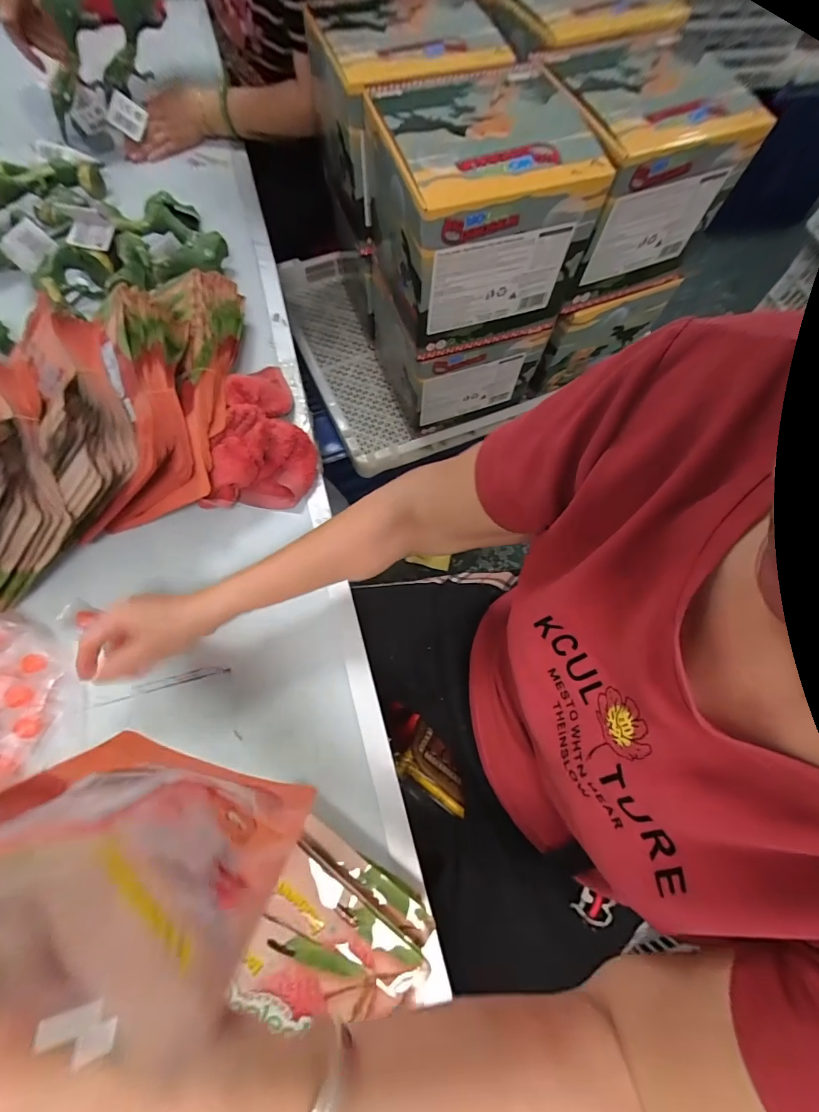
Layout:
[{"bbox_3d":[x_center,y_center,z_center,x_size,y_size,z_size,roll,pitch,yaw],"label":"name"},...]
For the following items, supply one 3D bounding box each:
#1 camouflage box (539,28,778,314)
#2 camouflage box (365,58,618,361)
[{"bbox_3d":[0.278,-0.523,0.600,0.223,0.192,0.214,-25,73,-11],"label":"camouflage box"},{"bbox_3d":[0.075,-0.436,0.560,0.223,0.198,0.215,-19,72,-9],"label":"camouflage box"}]

